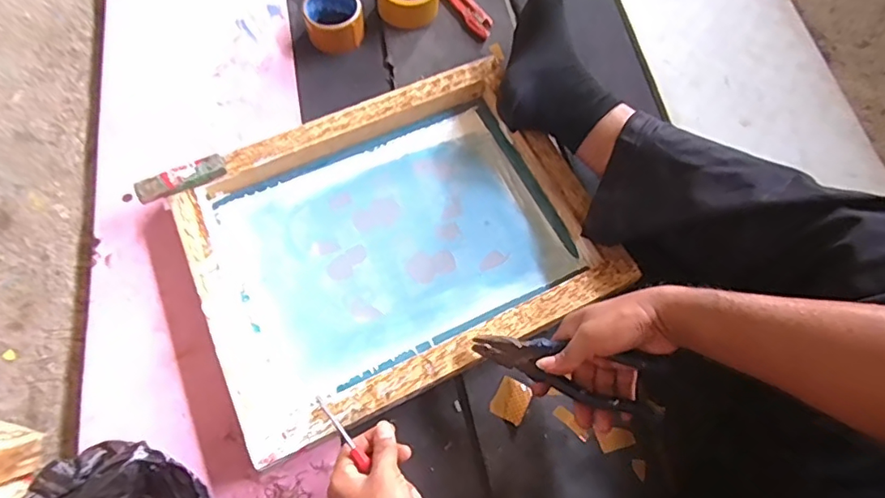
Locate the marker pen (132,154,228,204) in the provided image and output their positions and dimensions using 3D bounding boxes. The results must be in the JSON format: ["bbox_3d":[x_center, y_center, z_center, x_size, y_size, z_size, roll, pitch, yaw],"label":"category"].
[{"bbox_3d":[-0.322,-0.088,0.657,0.106,0.018,0.030,-28,71,-12],"label":"marker pen"}]

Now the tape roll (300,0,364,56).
[{"bbox_3d":[-0.163,-0.345,0.801,0.085,0.053,0.079,0,67,-1],"label":"tape roll"}]

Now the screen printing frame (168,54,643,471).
[{"bbox_3d":[-0.058,-0.016,0.653,0.450,0.047,0.363,-25,70,-11],"label":"screen printing frame"}]

